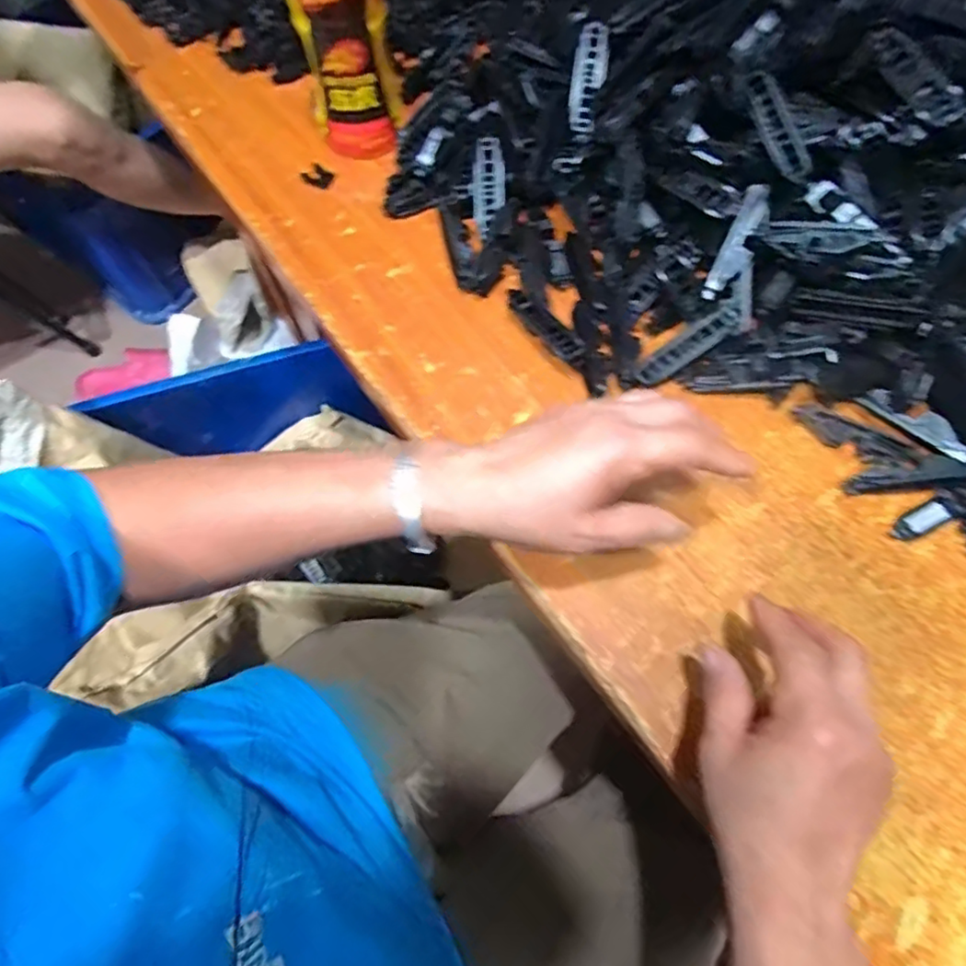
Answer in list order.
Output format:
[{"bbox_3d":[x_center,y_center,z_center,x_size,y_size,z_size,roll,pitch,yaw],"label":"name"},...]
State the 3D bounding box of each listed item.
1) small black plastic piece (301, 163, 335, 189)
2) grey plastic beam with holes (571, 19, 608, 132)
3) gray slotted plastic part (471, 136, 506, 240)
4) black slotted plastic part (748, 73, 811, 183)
[{"bbox_3d":[-0.137,-0.256,0.517,0.024,0.010,0.018,18,69,8],"label":"small black plastic piece"},{"bbox_3d":[0.080,-0.308,0.467,0.023,0.009,0.078,10,99,5],"label":"grey plastic beam with holes"},{"bbox_3d":[0.004,-0.227,0.475,0.025,0.007,0.074,3,95,3],"label":"gray slotted plastic part"},{"bbox_3d":[0.196,-0.238,0.411,0.019,0.011,0.075,-23,89,-8],"label":"black slotted plastic part"}]

